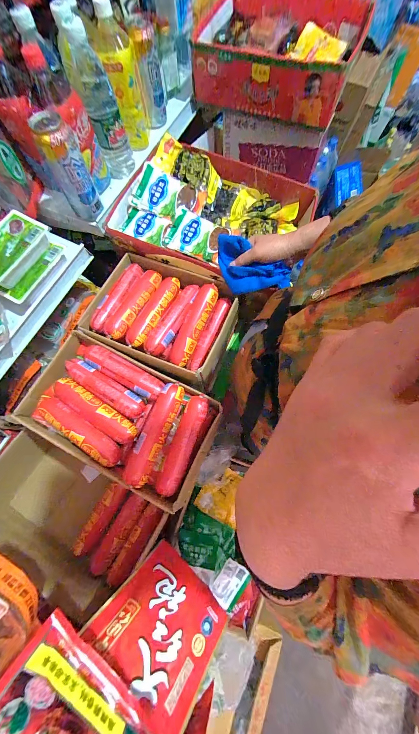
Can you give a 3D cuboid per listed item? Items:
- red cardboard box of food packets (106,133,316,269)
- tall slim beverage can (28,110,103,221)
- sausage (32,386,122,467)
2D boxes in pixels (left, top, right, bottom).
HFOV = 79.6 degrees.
[{"bbox_3d":[0.013,-0.353,0.570,0.420,0.067,0.294,16,74,5],"label":"red cardboard box of food packets"},{"bbox_3d":[-0.267,-0.376,0.485,0.066,0.155,0.063,0,73,0],"label":"tall slim beverage can"},{"bbox_3d":[-0.245,0.117,0.469,0.190,0.036,0.050,35,76,10],"label":"sausage"}]

